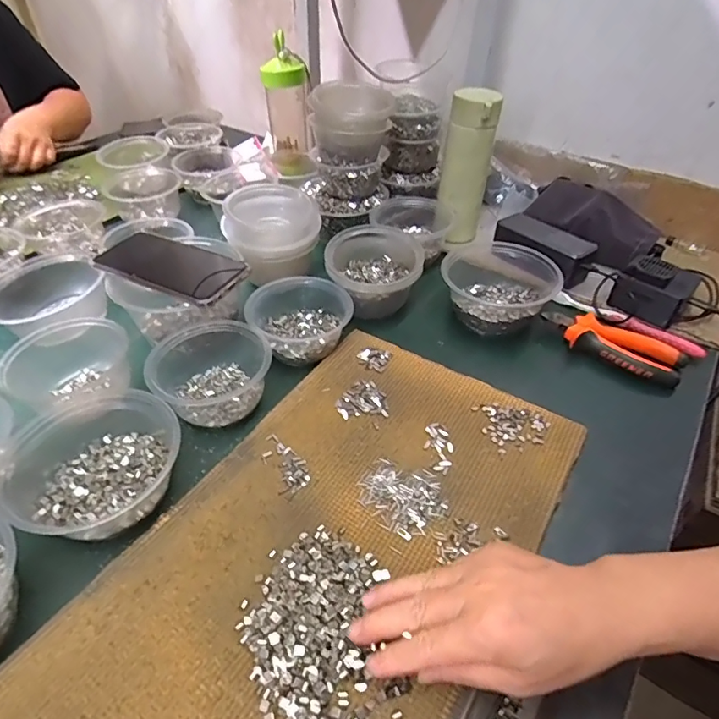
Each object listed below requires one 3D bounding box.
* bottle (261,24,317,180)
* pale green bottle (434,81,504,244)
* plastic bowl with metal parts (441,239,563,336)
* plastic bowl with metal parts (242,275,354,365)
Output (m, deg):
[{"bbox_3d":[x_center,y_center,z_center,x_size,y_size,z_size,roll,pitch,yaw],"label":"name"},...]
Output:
[{"bbox_3d":[-0.124,-0.430,0.826,0.079,0.196,0.079,-3,44,-6],"label":"bottle"},{"bbox_3d":[0.147,-0.261,0.665,0.069,0.194,0.065,11,44,8],"label":"pale green bottle"},{"bbox_3d":[0.170,-0.090,0.605,0.140,0.083,0.145,1,44,-1],"label":"plastic bowl with metal parts"},{"bbox_3d":[-0.069,-0.047,0.541,0.117,0.052,0.106,5,44,2],"label":"plastic bowl with metal parts"}]

